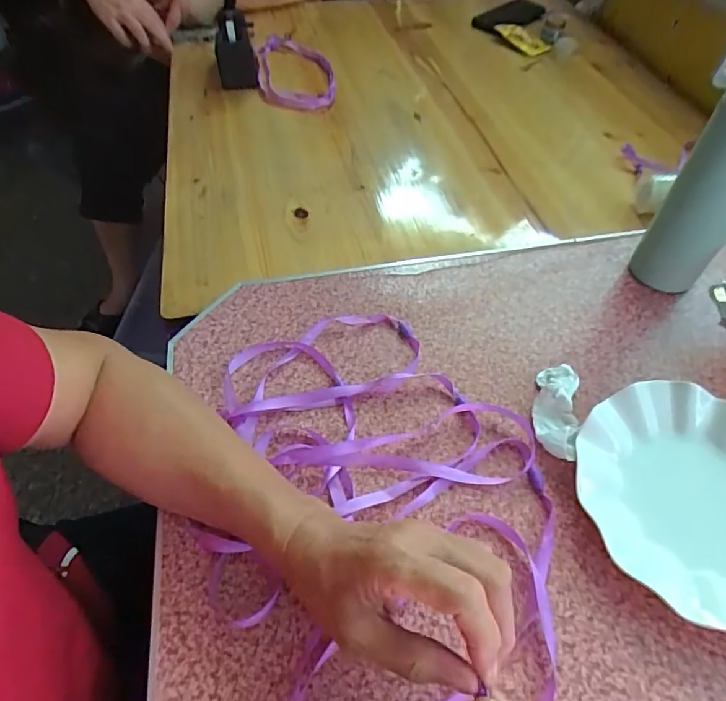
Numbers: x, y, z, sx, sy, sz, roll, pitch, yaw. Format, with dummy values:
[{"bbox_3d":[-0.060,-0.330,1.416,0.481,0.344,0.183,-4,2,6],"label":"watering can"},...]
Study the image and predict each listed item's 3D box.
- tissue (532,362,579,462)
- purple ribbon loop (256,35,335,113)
[{"bbox_3d":[0.166,0.047,0.419,0.036,0.024,0.091,15,54,11],"label":"tissue"},{"bbox_3d":[-0.129,-0.514,0.911,0.132,0.029,0.310,-14,53,0],"label":"purple ribbon loop"}]

